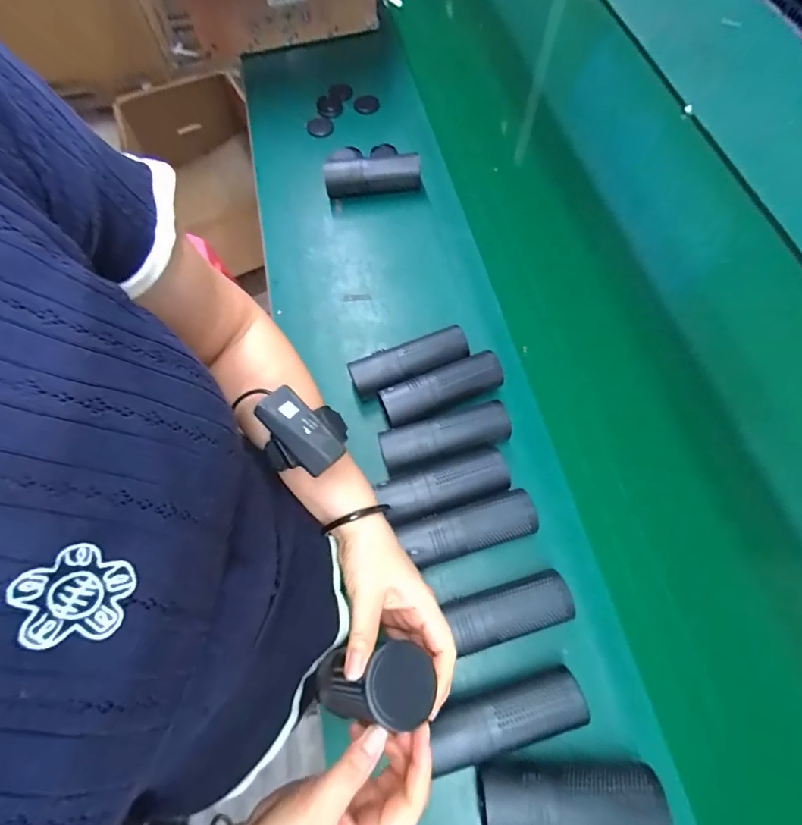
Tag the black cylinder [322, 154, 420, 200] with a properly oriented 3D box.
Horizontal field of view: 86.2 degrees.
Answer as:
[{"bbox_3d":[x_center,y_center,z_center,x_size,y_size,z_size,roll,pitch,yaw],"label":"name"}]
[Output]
[{"bbox_3d":[-0.049,-0.399,0.733,0.160,0.058,0.044,-5,67,-3],"label":"black cylinder"}]

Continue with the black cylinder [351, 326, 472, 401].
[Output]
[{"bbox_3d":[0.012,-0.066,0.591,0.163,0.057,0.053,-20,69,-10],"label":"black cylinder"}]

